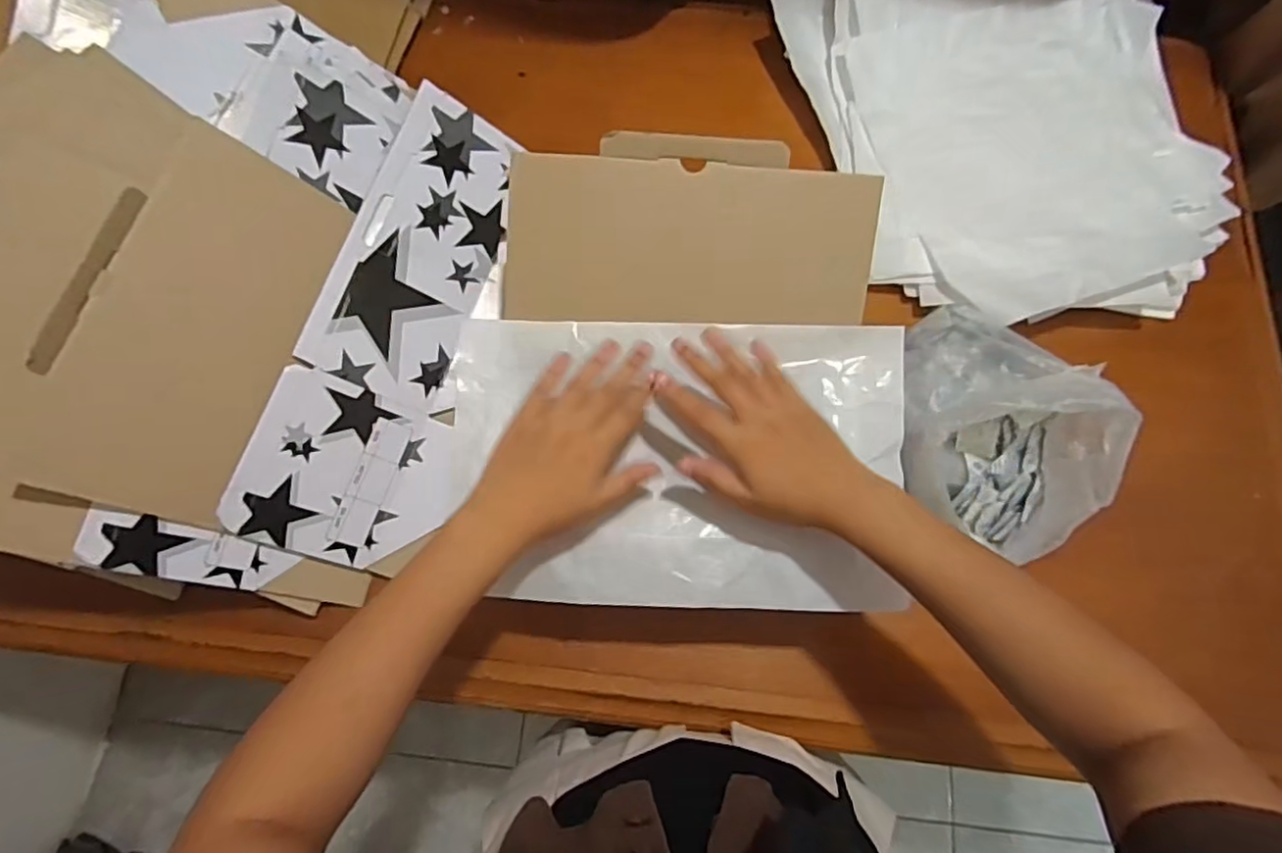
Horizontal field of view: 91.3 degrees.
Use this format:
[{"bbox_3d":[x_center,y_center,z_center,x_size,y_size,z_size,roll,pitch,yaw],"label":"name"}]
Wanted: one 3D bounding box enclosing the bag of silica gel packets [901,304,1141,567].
[{"bbox_3d":[0.294,-0.006,0.513,0.163,0.119,0.210,14,73,3],"label":"bag of silica gel packets"}]

